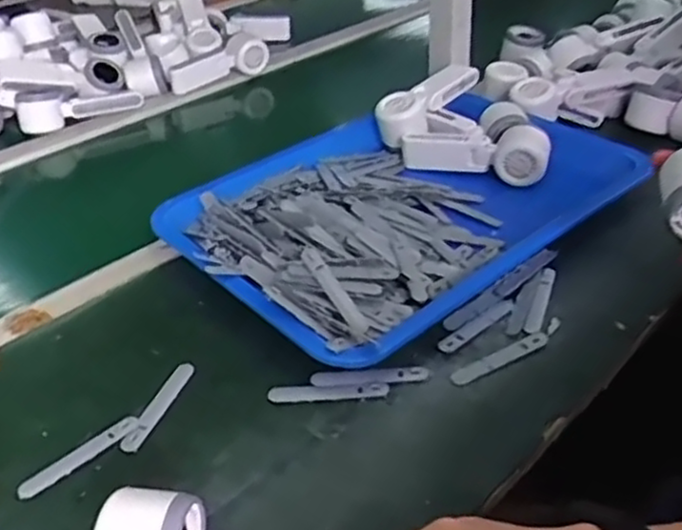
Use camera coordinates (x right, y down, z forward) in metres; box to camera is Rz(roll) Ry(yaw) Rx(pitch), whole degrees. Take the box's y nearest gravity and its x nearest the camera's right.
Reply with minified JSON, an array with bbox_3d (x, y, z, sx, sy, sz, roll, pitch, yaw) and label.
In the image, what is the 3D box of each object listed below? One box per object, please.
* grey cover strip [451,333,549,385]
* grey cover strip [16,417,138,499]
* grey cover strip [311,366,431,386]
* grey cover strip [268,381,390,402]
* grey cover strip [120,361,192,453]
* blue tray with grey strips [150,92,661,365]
[{"bbox_3d":[0.134,0.077,0.613,0.097,0.004,0.017,-22,41,-23],"label":"grey cover strip"},{"bbox_3d":[-0.194,0.142,0.544,0.094,0.004,0.014,-32,46,-33],"label":"grey cover strip"},{"bbox_3d":[0.024,0.089,0.599,0.096,0.008,0.016,-5,37,-3],"label":"grey cover strip"},{"bbox_3d":[-0.010,0.102,0.592,0.095,0.007,0.015,-4,37,-2],"label":"grey cover strip"},{"bbox_3d":[-0.146,0.110,0.586,0.017,0.004,0.095,9,39,16],"label":"grey cover strip"},{"bbox_3d":[0.080,-0.086,0.789,0.500,0.045,0.338,-29,44,-31],"label":"blue tray with grey strips"}]

